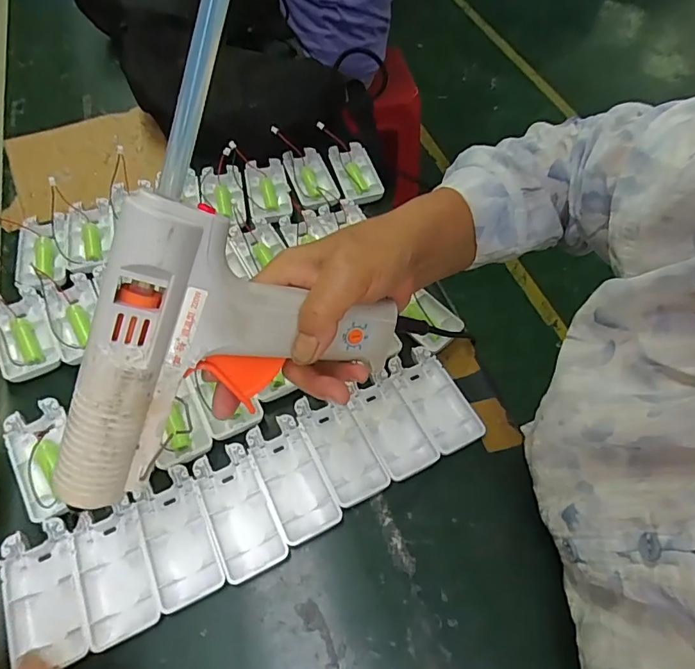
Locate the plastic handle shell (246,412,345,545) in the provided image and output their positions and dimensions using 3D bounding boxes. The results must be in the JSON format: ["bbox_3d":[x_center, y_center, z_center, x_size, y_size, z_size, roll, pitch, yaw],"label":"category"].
[{"bbox_3d":[-0.044,0.110,0.374,0.043,0.011,0.093,-23,63,-16],"label":"plastic handle shell"}]

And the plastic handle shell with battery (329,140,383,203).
[{"bbox_3d":[0.009,-0.187,0.549,0.043,0.013,0.089,-14,61,-11],"label":"plastic handle shell with battery"}]

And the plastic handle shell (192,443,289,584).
[{"bbox_3d":[-0.081,0.131,0.359,0.045,0.010,0.093,-22,63,-15],"label":"plastic handle shell"}]

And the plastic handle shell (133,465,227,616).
[{"bbox_3d":[-0.123,0.145,0.348,0.044,0.011,0.091,-22,63,-15],"label":"plastic handle shell"}]

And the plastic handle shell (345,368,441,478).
[{"bbox_3d":[0.037,0.074,0.403,0.045,0.009,0.089,-21,63,-15],"label":"plastic handle shell"}]

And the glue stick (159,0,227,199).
[{"bbox_3d":[-0.068,-0.133,0.226,0.013,0.141,0.009,34,27,16],"label":"glue stick"}]

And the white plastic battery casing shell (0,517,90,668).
[{"bbox_3d":[-0.205,0.174,0.325,0.045,0.009,0.092,-21,63,-15],"label":"white plastic battery casing shell"}]

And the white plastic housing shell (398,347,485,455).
[{"bbox_3d":[0.077,0.056,0.418,0.043,0.011,0.093,-24,64,-16],"label":"white plastic housing shell"}]

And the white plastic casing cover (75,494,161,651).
[{"bbox_3d":[-0.166,0.167,0.343,0.044,0.019,0.093,-21,63,-15],"label":"white plastic casing cover"}]

